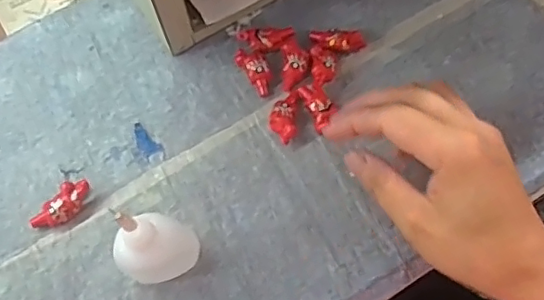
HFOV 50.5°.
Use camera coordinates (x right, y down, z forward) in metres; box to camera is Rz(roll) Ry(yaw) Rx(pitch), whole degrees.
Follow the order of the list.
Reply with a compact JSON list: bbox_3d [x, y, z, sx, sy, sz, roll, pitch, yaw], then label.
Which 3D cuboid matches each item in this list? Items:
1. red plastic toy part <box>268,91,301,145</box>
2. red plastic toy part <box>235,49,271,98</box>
[{"bbox_3d":[0.008,-0.022,0.384,0.018,0.013,0.036,5,68,5],"label":"red plastic toy part"},{"bbox_3d":[-0.011,-0.055,0.401,0.018,0.012,0.037,-22,68,-6],"label":"red plastic toy part"}]

